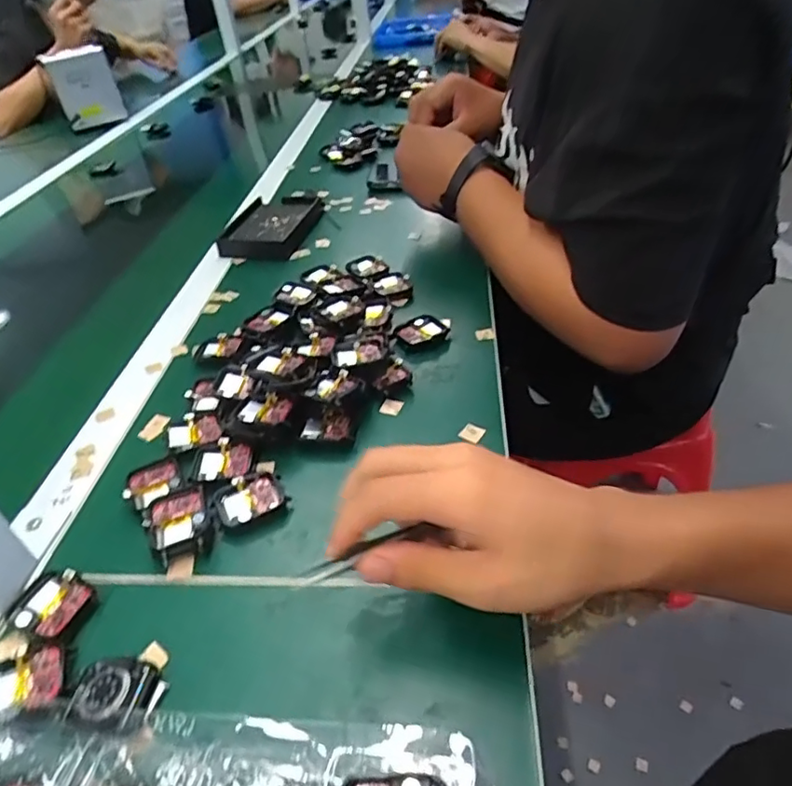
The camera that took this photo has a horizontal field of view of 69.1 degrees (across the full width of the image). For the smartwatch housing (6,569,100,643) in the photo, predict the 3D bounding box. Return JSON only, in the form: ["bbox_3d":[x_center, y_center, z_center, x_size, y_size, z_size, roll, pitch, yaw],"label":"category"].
[{"bbox_3d":[-0.201,0.124,0.337,0.045,0.009,0.037,9,42,18],"label":"smartwatch housing"}]

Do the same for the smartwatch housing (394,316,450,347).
[{"bbox_3d":[0.024,-0.056,0.531,0.047,0.012,0.035,-14,40,-9],"label":"smartwatch housing"}]

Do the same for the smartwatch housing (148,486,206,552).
[{"bbox_3d":[-0.139,0.081,0.373,0.035,0.012,0.042,-19,41,-15],"label":"smartwatch housing"}]

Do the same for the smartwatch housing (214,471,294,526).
[{"bbox_3d":[-0.098,0.072,0.387,0.046,0.010,0.037,-21,41,-17],"label":"smartwatch housing"}]

